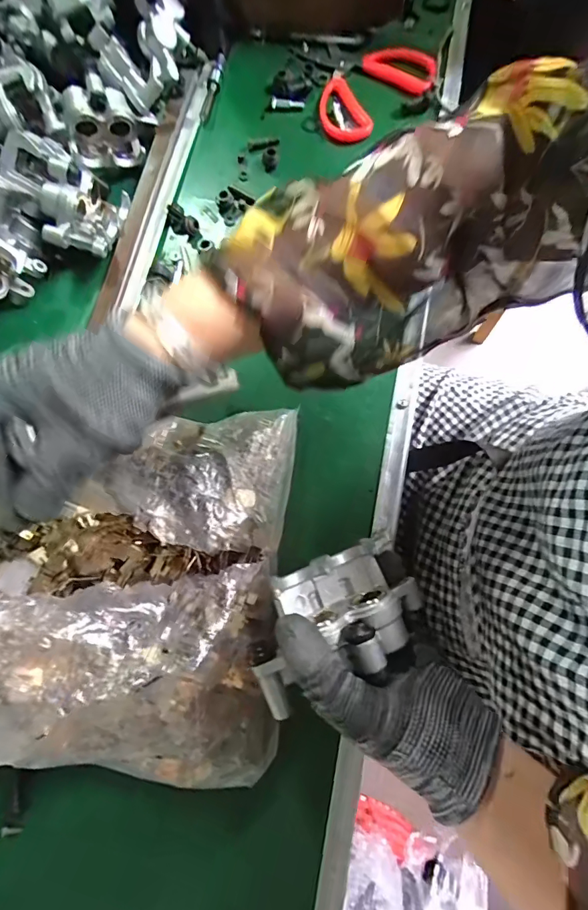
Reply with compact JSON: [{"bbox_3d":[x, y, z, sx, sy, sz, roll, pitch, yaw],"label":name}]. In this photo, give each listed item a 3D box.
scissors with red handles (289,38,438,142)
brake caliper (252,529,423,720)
[{"bbox_3d":[0.084,-0.417,0.462,0.131,0.012,0.163,-14,74,-2],"label":"scissors with red handles"},{"bbox_3d":[0.023,0.095,0.251,0.110,0.049,0.064,-29,75,-6],"label":"brake caliper"}]

